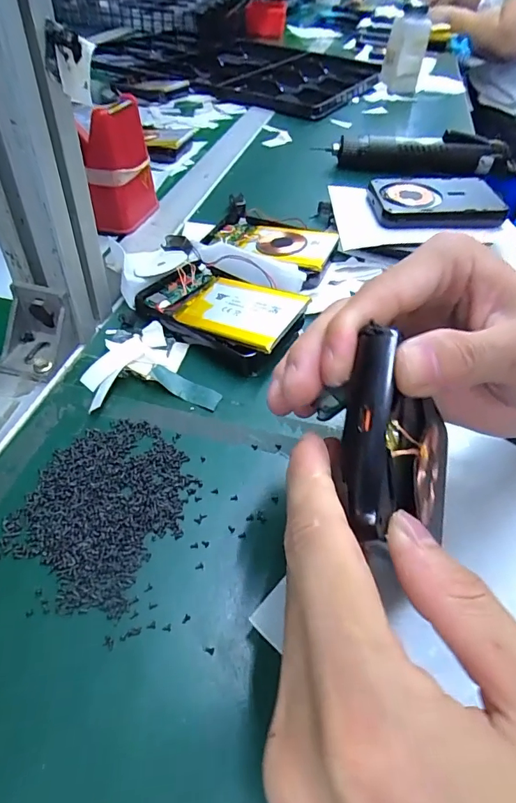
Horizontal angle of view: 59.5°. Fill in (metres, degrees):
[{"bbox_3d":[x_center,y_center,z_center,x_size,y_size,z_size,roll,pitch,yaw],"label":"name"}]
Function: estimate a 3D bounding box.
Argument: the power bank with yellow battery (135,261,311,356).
[{"bbox_3d":[-0.026,-0.064,0.316,0.114,0.023,0.064,28,52,21],"label":"power bank with yellow battery"}]

